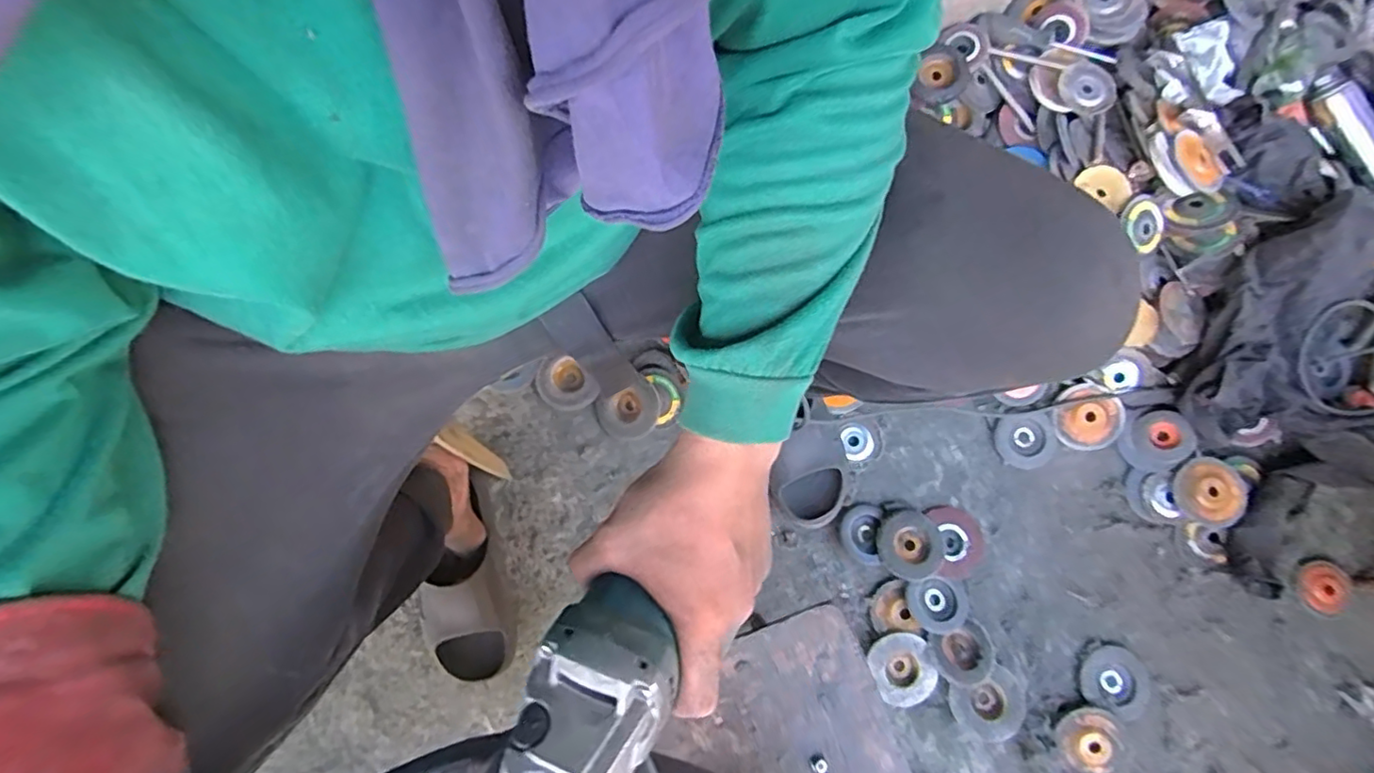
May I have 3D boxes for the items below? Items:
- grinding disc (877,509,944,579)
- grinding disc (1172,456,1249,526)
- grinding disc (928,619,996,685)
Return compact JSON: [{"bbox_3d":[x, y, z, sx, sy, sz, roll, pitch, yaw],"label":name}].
[{"bbox_3d":[0.315,0.225,0.844,0.090,0.012,0.095,0,78,0],"label":"grinding disc"},{"bbox_3d":[0.736,0.144,0.839,0.088,0.015,0.097,16,79,3],"label":"grinding disc"},{"bbox_3d":[0.373,0.362,0.807,0.086,0.017,0.075,-17,79,-3],"label":"grinding disc"}]

